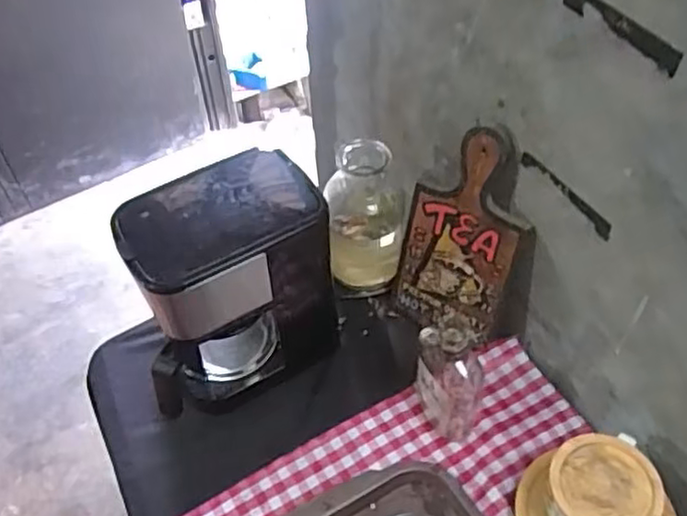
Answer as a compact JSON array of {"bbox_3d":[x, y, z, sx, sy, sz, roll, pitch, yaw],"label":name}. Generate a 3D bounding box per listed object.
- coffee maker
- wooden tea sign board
[{"bbox_3d":[-0.118,0.037,0.766,0.229,0.261,0.125,-23,53,-16],"label":"coffee maker"},{"bbox_3d":[0.135,-0.020,0.793,0.128,0.272,0.007,25,40,23],"label":"wooden tea sign board"}]

